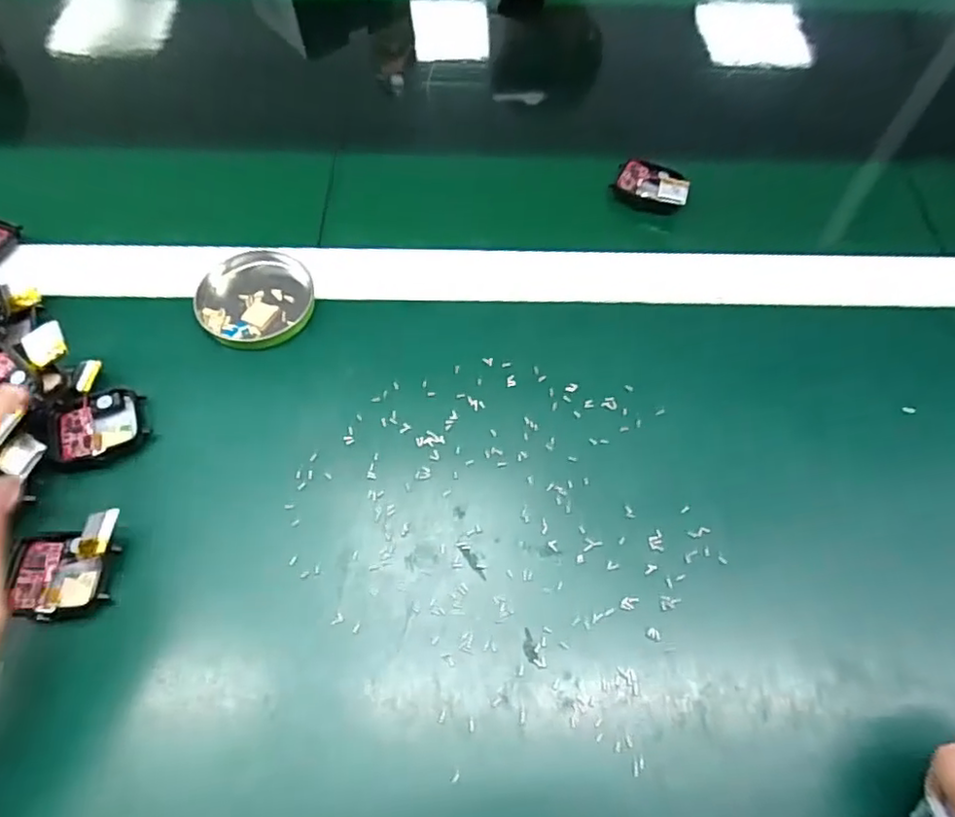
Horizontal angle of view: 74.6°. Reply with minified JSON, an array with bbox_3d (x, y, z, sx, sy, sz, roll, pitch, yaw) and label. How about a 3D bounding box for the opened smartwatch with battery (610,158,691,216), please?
[{"bbox_3d":[0.122,-0.155,0.433,0.051,0.017,0.036,28,65,14],"label":"opened smartwatch with battery"}]

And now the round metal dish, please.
[{"bbox_3d":[-0.128,-0.064,0.366,0.062,0.011,0.062,0,62,-1],"label":"round metal dish"}]

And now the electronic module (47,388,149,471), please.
[{"bbox_3d":[-0.194,0.010,0.320,0.044,0.013,0.037,-21,64,-12],"label":"electronic module"}]

